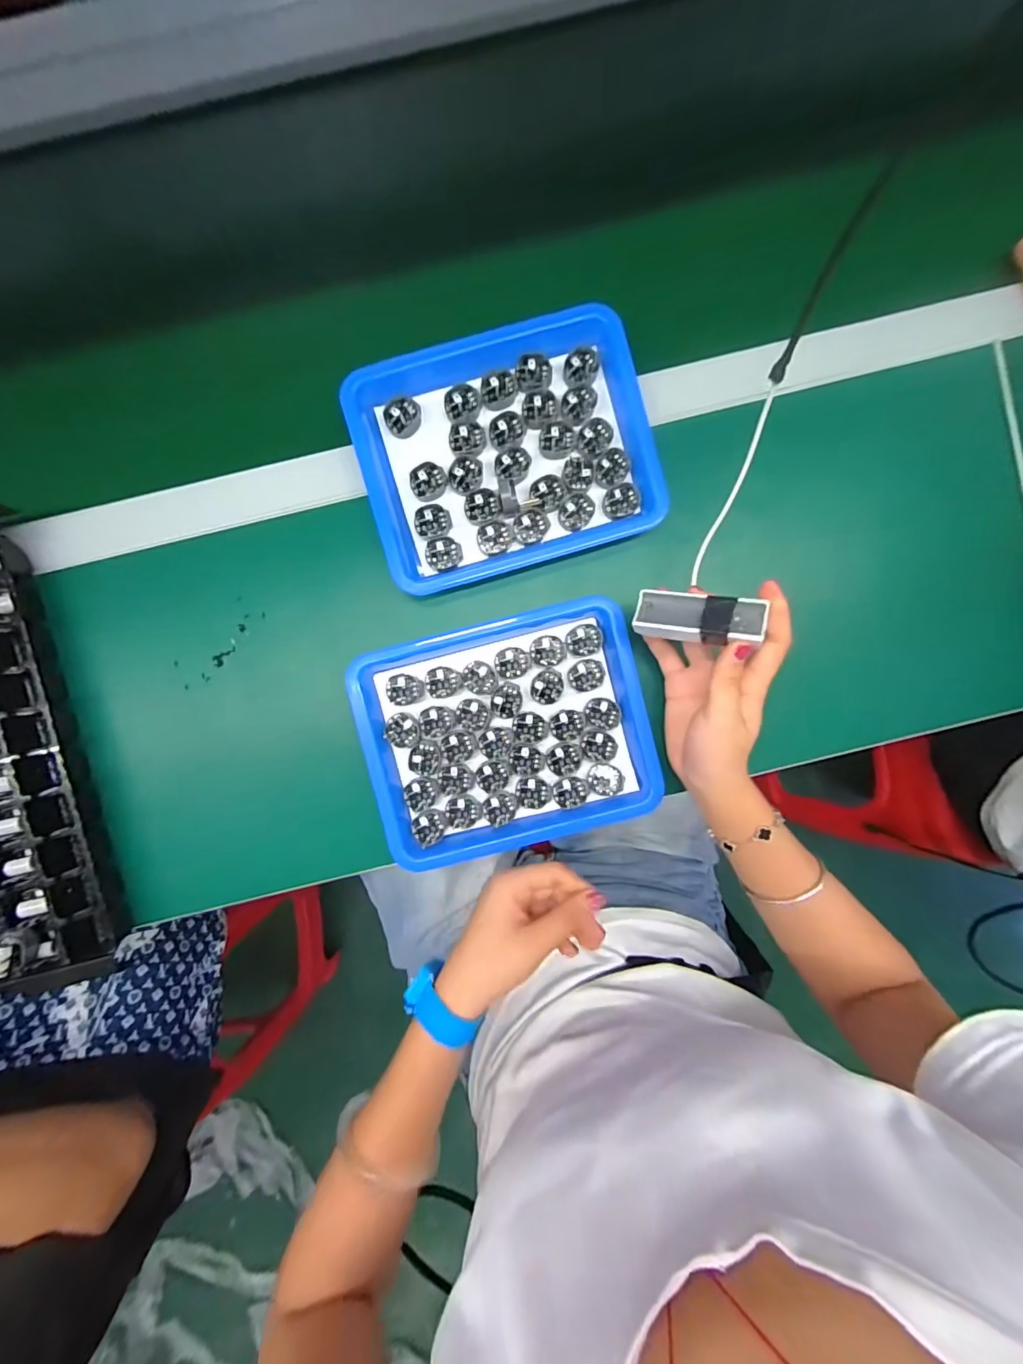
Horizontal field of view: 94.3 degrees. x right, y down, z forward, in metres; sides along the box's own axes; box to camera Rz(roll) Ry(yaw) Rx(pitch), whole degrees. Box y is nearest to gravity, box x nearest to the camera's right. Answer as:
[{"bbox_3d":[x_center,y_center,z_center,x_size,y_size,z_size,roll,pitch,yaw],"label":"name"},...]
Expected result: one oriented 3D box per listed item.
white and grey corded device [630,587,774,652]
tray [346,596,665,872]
[{"bbox_3d":[0.120,-0.042,0.307,0.077,0.013,0.031,10,94,25],"label":"white and grey corded device"},{"bbox_3d":[-0.003,0.042,0.379,0.214,0.033,0.180,-14,89,1],"label":"tray"}]

